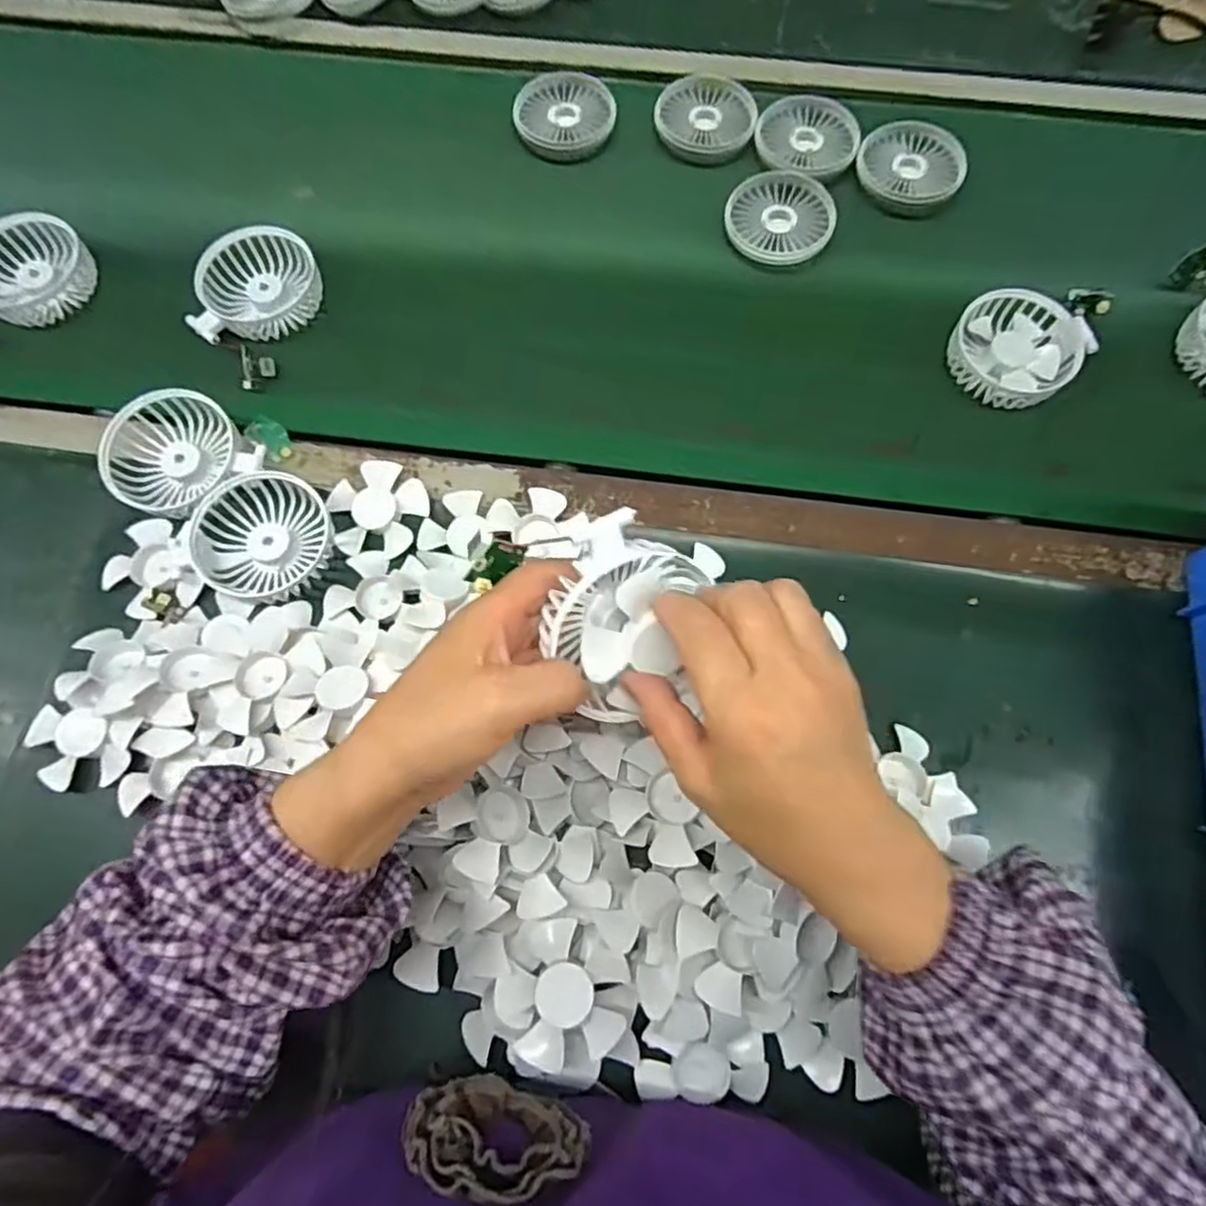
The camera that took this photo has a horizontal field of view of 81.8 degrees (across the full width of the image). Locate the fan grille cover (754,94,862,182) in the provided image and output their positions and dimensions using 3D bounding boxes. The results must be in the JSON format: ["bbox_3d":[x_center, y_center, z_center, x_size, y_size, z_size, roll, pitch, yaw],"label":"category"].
[{"bbox_3d":[0.179,-0.410,0.608,0.086,0.009,0.086,8,71,3],"label":"fan grille cover"}]

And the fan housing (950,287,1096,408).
[{"bbox_3d":[0.312,-0.193,0.528,0.088,0.026,0.094,39,76,12],"label":"fan housing"}]

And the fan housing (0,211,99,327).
[{"bbox_3d":[-0.457,-0.264,0.558,0.093,0.027,0.090,28,74,9],"label":"fan housing"}]

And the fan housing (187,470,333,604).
[{"bbox_3d":[-0.229,-0.044,0.468,0.086,0.026,0.080,0,71,0],"label":"fan housing"}]

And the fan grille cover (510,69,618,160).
[{"bbox_3d":[-0.033,-0.433,0.614,0.082,0.012,0.095,11,71,4],"label":"fan grille cover"}]

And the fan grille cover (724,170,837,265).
[{"bbox_3d":[0.148,-0.325,0.581,0.087,0.008,0.090,16,72,6],"label":"fan grille cover"}]

